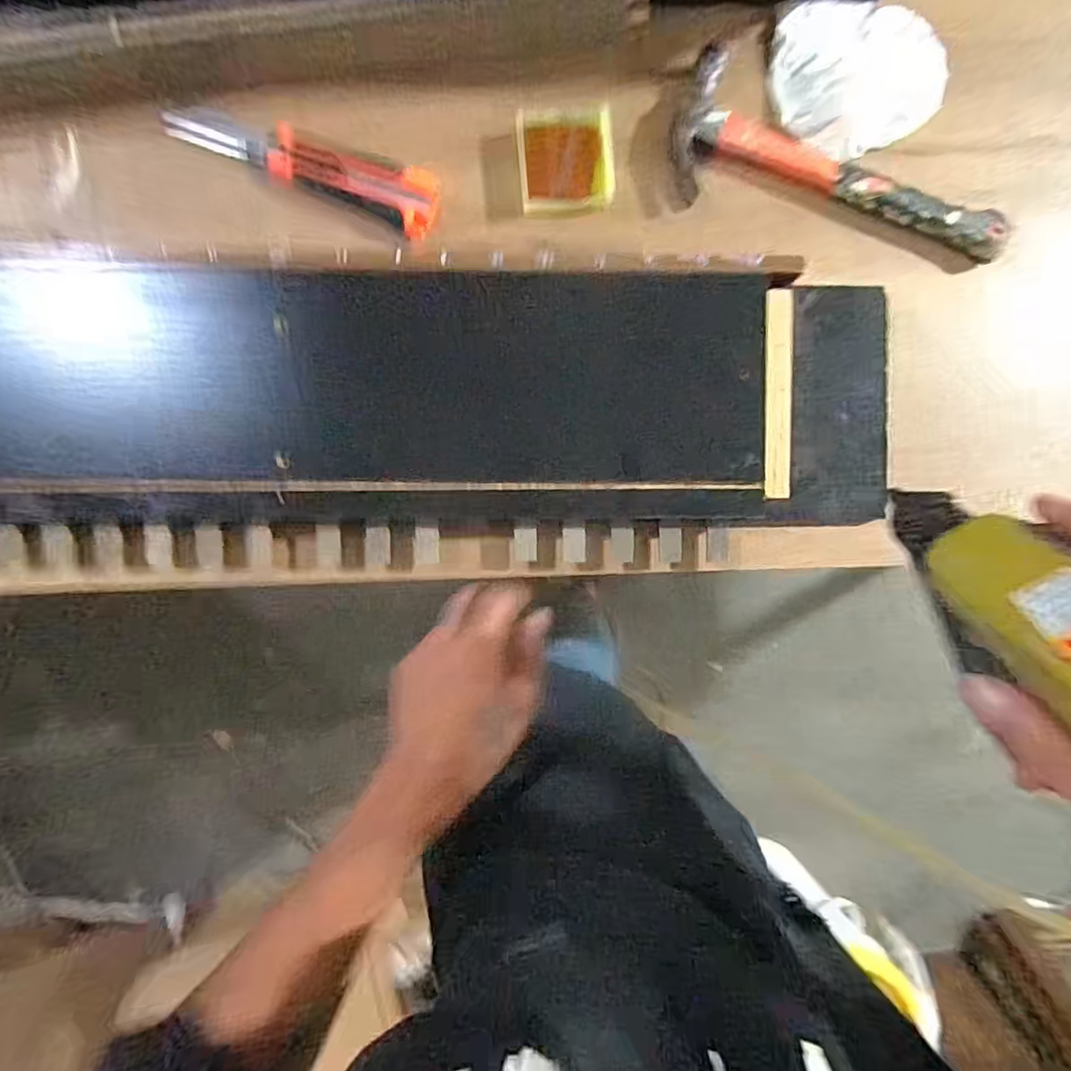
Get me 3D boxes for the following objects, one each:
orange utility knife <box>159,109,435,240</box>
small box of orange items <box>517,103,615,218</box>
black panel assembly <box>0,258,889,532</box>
[{"bbox_3d":[-0.168,-0.279,0.444,0.202,0.015,0.050,23,94,-3],"label":"orange utility knife"},{"bbox_3d":[0.023,-0.278,0.450,0.070,0.019,0.073,-8,93,-1],"label":"small box of orange items"},{"bbox_3d":[-0.180,-0.086,0.441,0.890,0.049,0.215,0,94,-1],"label":"black panel assembly"}]

